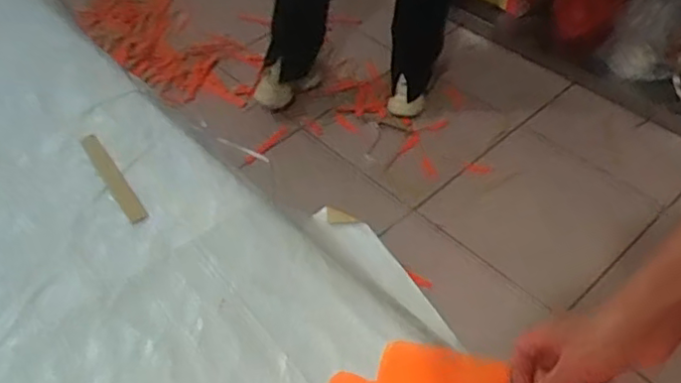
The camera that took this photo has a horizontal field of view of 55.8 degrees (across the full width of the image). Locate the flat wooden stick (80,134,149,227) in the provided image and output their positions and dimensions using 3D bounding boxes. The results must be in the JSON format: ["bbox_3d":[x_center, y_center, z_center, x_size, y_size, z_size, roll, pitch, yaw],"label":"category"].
[{"bbox_3d":[-0.251,-0.016,0.711,0.019,0.009,0.154,-29,52,-21],"label":"flat wooden stick"}]

